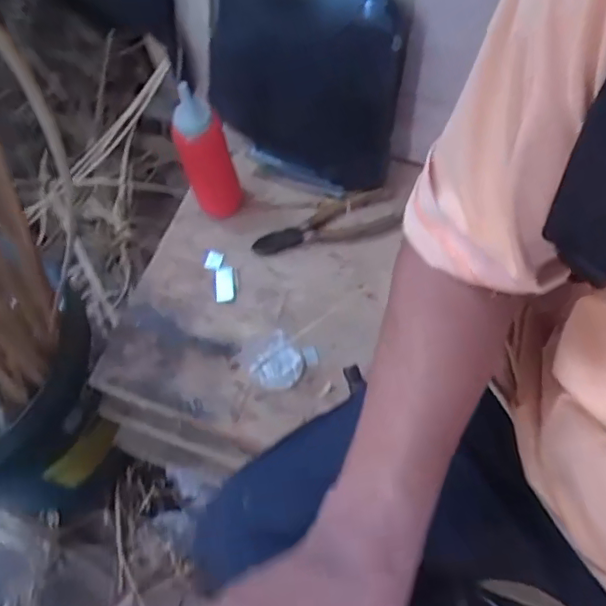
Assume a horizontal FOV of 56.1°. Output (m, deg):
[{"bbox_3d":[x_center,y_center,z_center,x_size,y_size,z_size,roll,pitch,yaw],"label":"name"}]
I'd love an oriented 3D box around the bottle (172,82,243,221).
[{"bbox_3d":[-0.103,-0.162,0.597,0.058,0.169,0.053,-14,64,-4],"label":"bottle"}]

